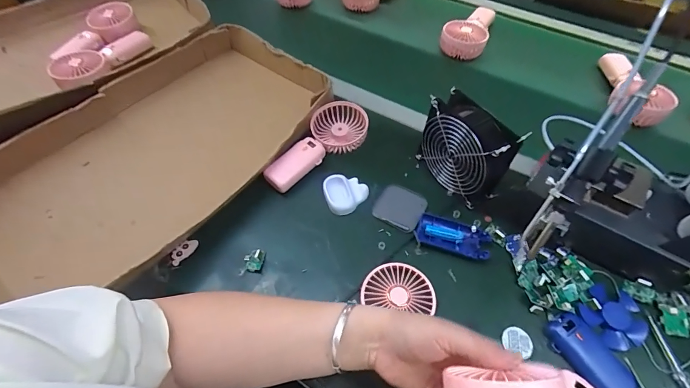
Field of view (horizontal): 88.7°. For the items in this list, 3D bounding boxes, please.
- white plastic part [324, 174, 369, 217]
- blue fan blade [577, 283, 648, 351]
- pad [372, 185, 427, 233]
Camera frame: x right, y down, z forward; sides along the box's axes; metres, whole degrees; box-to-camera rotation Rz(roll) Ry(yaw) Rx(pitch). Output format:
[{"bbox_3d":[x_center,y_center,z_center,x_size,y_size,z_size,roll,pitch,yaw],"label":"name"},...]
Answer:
[{"bbox_3d":[0.002,-0.002,0.517,0.064,0.014,0.062,-14,56,-10],"label":"white plastic part"},{"bbox_3d":[0.320,0.142,0.417,0.073,0.011,0.070,0,55,0],"label":"blue fan blade"},{"bbox_3d":[0.081,0.017,0.512,0.066,0.004,0.068,25,59,16],"label":"pad"}]

